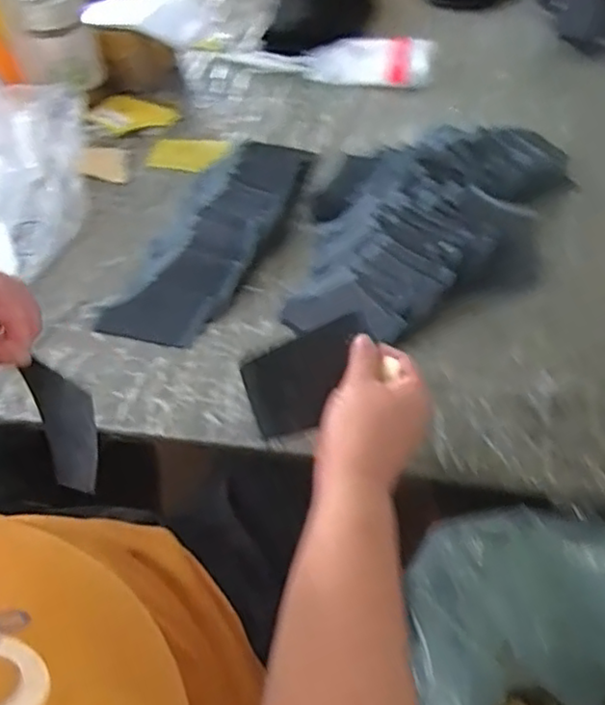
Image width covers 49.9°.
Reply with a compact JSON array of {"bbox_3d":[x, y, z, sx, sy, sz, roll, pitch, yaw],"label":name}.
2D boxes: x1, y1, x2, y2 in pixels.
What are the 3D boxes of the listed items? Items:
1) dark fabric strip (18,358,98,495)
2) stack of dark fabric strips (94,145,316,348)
[{"bbox_3d":[-0.139,0.042,0.384,0.042,0.005,0.080,-20,84,23],"label":"dark fabric strip"},{"bbox_3d":[-0.083,-0.142,0.702,0.106,0.038,0.354,15,51,17],"label":"stack of dark fabric strips"}]

